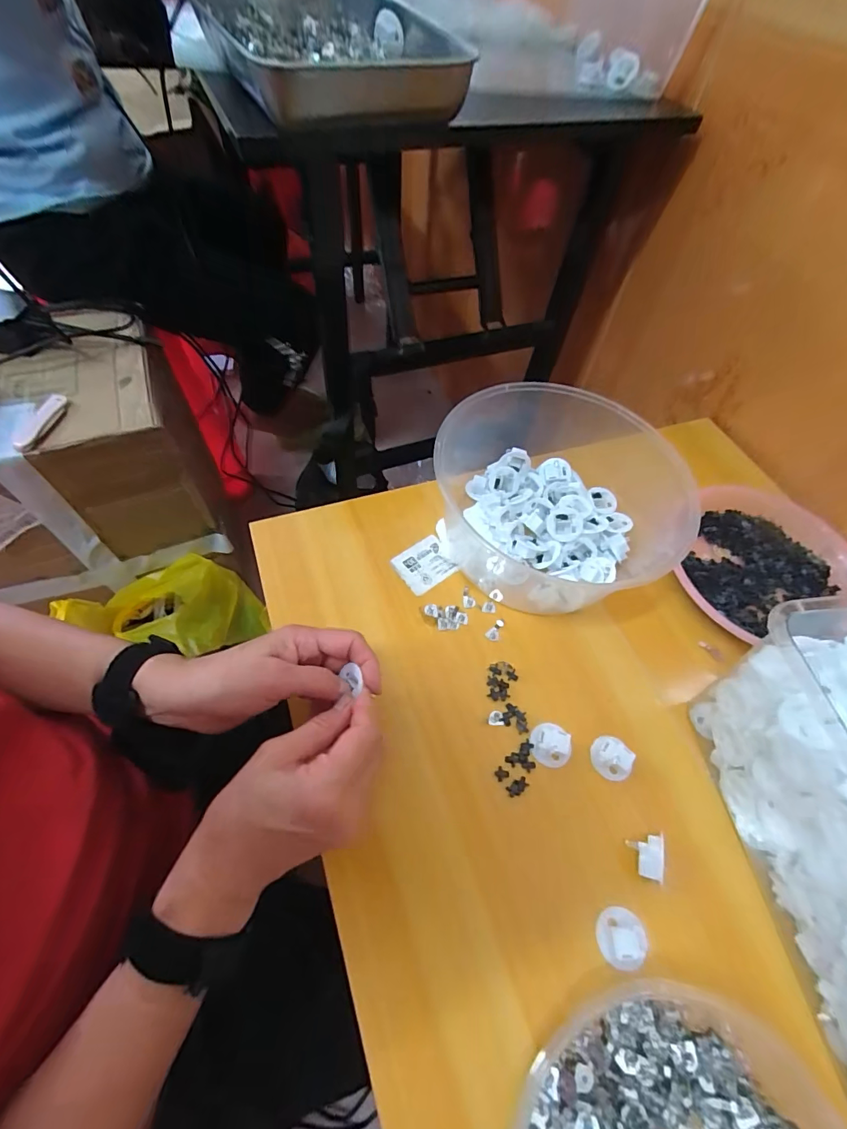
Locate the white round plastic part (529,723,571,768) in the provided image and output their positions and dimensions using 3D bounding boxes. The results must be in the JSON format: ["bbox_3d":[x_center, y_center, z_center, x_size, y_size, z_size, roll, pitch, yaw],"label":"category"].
[{"bbox_3d":[0.100,0.142,0.358,0.029,0.012,0.032,8,58,2],"label":"white round plastic part"}]

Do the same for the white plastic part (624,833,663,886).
[{"bbox_3d":[0.158,0.207,0.320,0.019,0.026,0.029,7,58,1],"label":"white plastic part"}]

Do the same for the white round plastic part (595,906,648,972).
[{"bbox_3d":[0.131,0.246,0.299,0.031,0.009,0.029,1,58,-2],"label":"white round plastic part"}]

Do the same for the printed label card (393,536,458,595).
[{"bbox_3d":[0.001,0.000,0.447,0.055,0.005,0.046,-32,65,-21],"label":"printed label card"}]

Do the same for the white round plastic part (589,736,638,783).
[{"bbox_3d":[0.147,0.150,0.354,0.029,0.012,0.030,21,59,10],"label":"white round plastic part"}]

